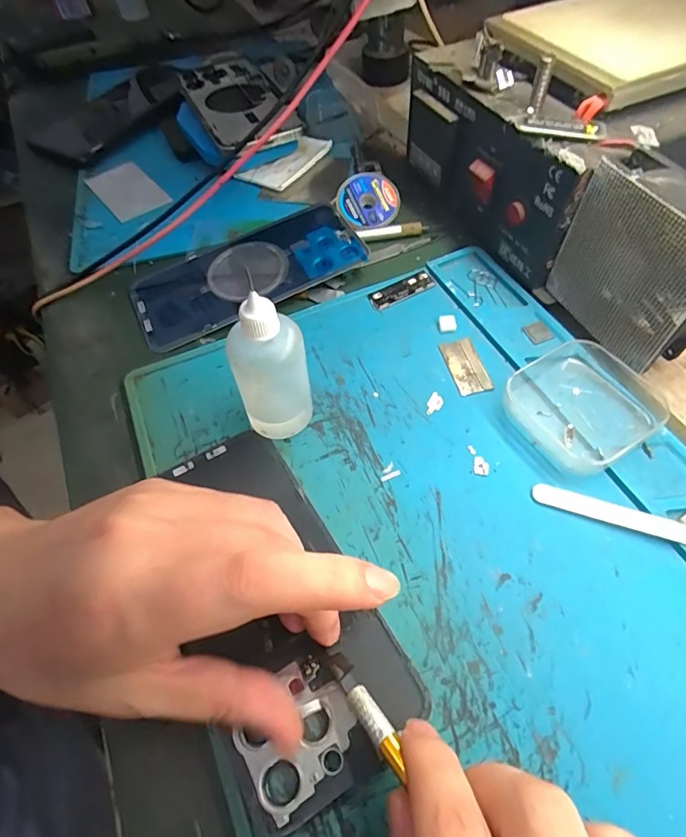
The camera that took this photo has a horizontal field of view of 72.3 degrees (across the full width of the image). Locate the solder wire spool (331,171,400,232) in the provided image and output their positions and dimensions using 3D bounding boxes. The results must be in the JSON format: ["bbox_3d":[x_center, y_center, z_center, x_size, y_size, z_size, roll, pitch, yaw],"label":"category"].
[{"bbox_3d":[0.019,-0.161,0.346,0.045,0.010,0.043,-18,85,-5],"label":"solder wire spool"}]

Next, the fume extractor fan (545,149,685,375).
[{"bbox_3d":[0.152,-0.076,0.242,0.029,0.084,0.079,-26,58,-12],"label":"fume extractor fan"}]

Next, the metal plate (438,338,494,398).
[{"bbox_3d":[0.070,-0.031,0.269,0.019,0.004,0.039,-12,57,-4],"label":"metal plate"}]

